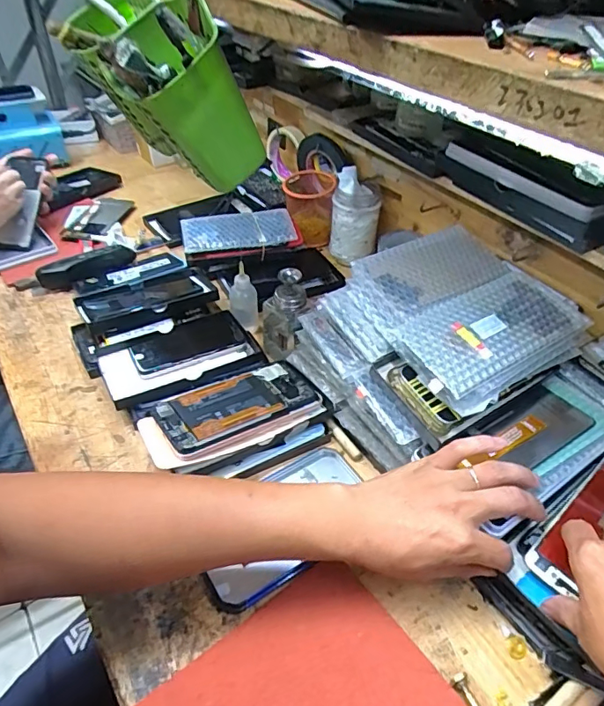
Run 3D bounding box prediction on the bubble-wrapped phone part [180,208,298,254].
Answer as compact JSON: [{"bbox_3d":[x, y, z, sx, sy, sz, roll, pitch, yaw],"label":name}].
[{"bbox_3d":[-0.102,-0.198,0.781,0.173,0.014,0.084,-10,59,-11],"label":"bubble-wrapped phone part"}]

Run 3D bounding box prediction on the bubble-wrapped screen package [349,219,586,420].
[{"bbox_3d":[0.165,-0.048,0.498,0.185,0.032,0.190,-21,57,-21],"label":"bubble-wrapped screen package"}]

